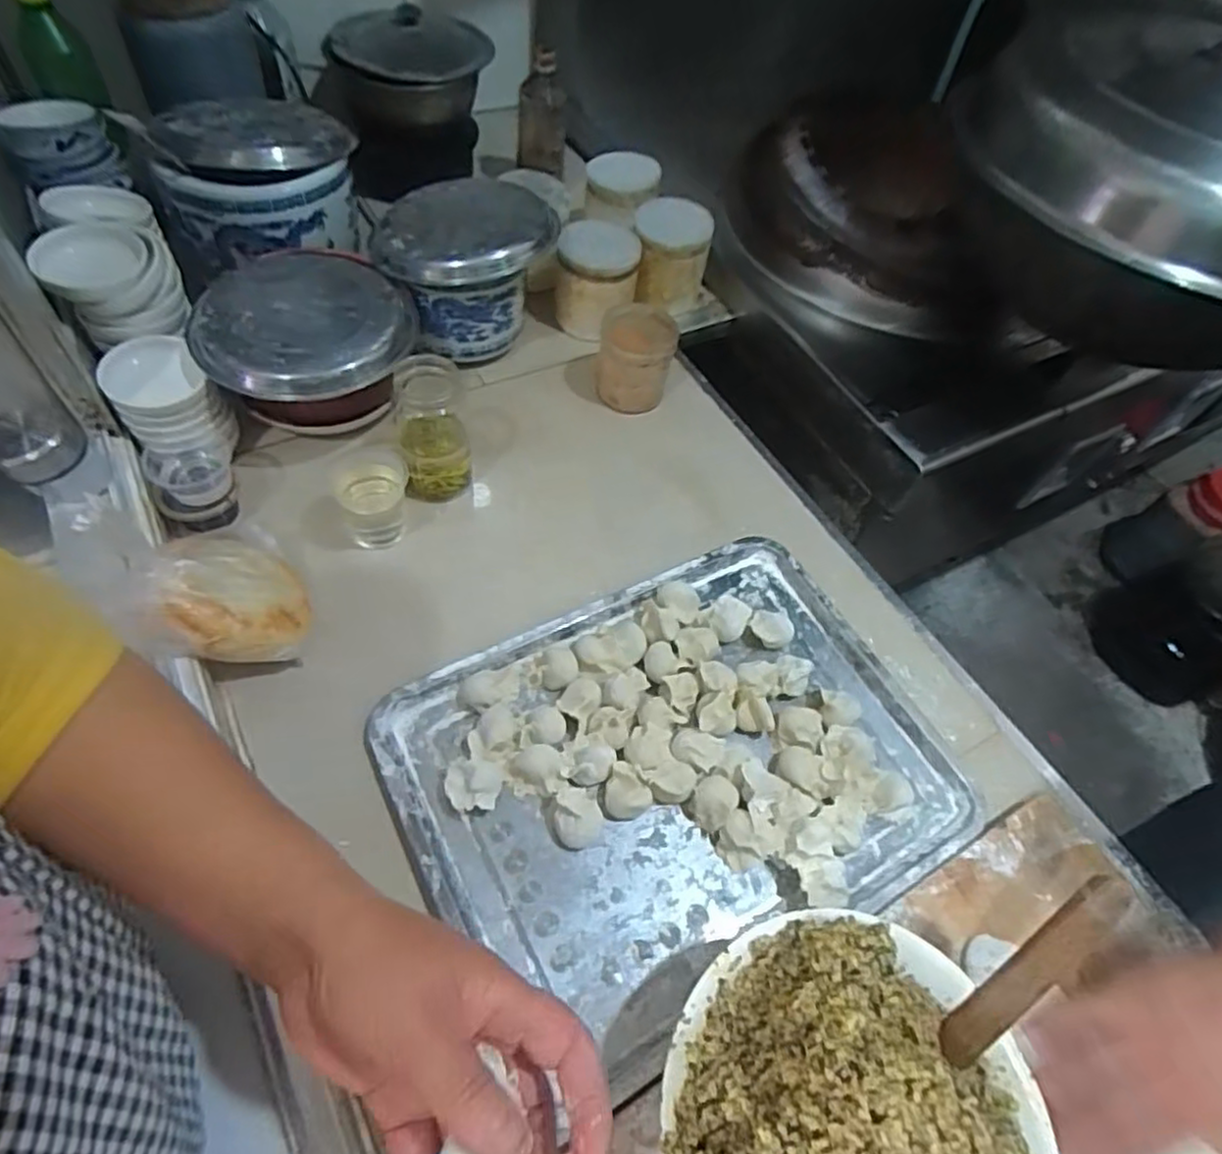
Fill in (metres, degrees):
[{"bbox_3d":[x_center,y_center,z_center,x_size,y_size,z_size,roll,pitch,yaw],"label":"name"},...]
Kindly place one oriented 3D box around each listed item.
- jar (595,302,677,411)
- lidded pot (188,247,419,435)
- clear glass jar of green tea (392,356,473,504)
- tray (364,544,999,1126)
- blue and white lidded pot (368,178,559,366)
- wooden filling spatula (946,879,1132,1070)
[{"bbox_3d":[0.029,-0.249,0.813,0.085,0.092,0.088,3,57,-5],"label":"jar"},{"bbox_3d":[-0.295,-0.233,0.708,0.191,0.108,0.211,-5,58,-12],"label":"lidded pot"},{"bbox_3d":[-0.173,-0.141,0.684,0.067,0.123,0.070,-9,58,-14],"label":"clear glass jar of green tea"},{"bbox_3d":[0.057,0.157,0.588,0.435,0.045,0.328,-23,63,-20],"label":"tray"},{"bbox_3d":[-0.162,-0.352,0.802,0.190,0.133,0.173,0,57,-7],"label":"blue and white lidded pot"},{"bbox_3d":[0.256,0.239,0.426,0.024,0.010,0.148,42,100,24],"label":"wooden filling spatula"}]

